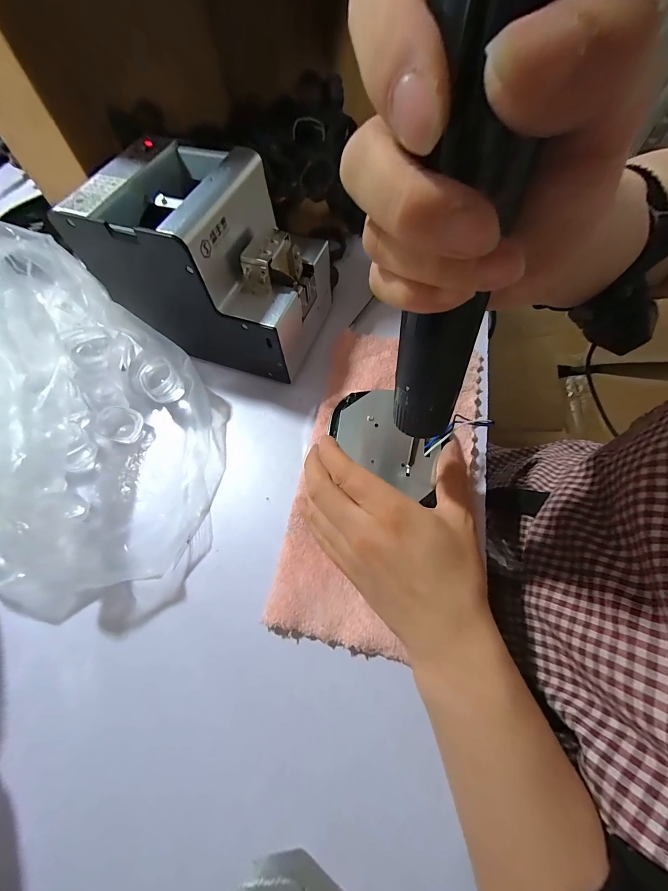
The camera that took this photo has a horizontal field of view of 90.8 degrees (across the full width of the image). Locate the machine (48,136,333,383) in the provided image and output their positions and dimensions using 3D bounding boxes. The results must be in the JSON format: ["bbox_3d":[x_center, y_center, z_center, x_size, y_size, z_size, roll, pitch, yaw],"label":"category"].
[{"bbox_3d":[-0.106,-0.167,0.318,0.177,0.145,0.126,18,67,12],"label":"machine"}]

